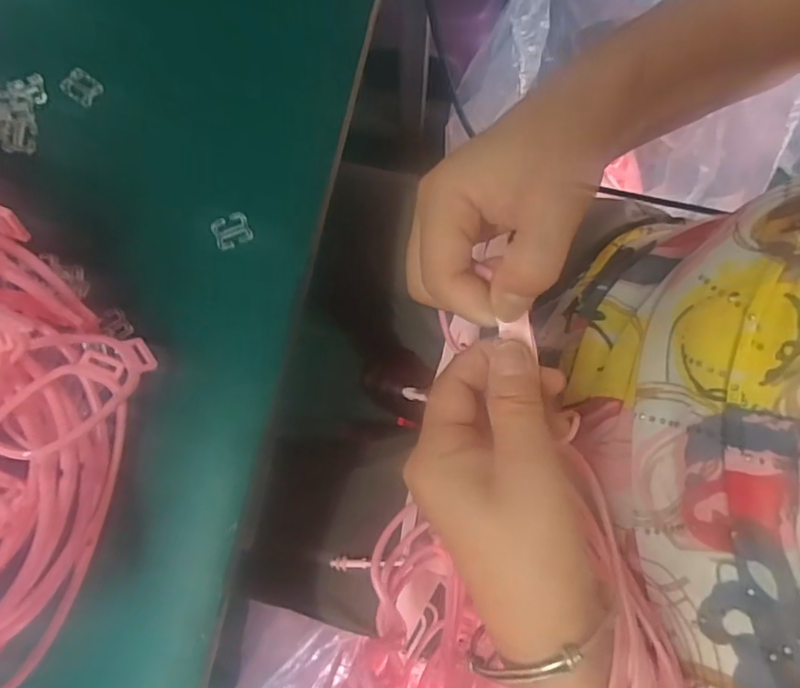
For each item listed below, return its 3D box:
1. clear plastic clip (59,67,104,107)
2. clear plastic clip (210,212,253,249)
[{"bbox_3d":[-0.180,-0.145,0.308,0.020,0.005,0.016,37,82,6],"label":"clear plastic clip"},{"bbox_3d":[-0.090,-0.061,0.292,0.019,0.004,0.017,-21,80,-3],"label":"clear plastic clip"}]

